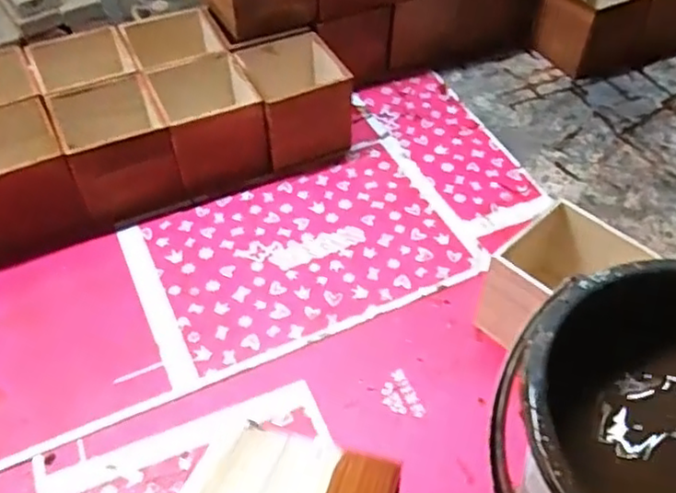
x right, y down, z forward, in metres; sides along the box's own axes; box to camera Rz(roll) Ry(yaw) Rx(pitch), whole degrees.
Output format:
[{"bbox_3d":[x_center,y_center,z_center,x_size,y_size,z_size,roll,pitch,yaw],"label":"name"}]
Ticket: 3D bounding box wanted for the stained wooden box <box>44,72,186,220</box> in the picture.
[{"bbox_3d":[-0.297,-0.133,0.876,0.127,0.124,0.148,-21,53,-18],"label":"stained wooden box"}]

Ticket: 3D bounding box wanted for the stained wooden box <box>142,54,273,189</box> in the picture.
[{"bbox_3d":[-0.178,-0.172,0.908,0.124,0.126,0.134,-18,52,-16],"label":"stained wooden box"}]

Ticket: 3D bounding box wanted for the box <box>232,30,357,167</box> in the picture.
[{"bbox_3d":[-0.059,-0.206,0.934,0.137,0.123,0.144,-12,50,-11],"label":"box"}]

